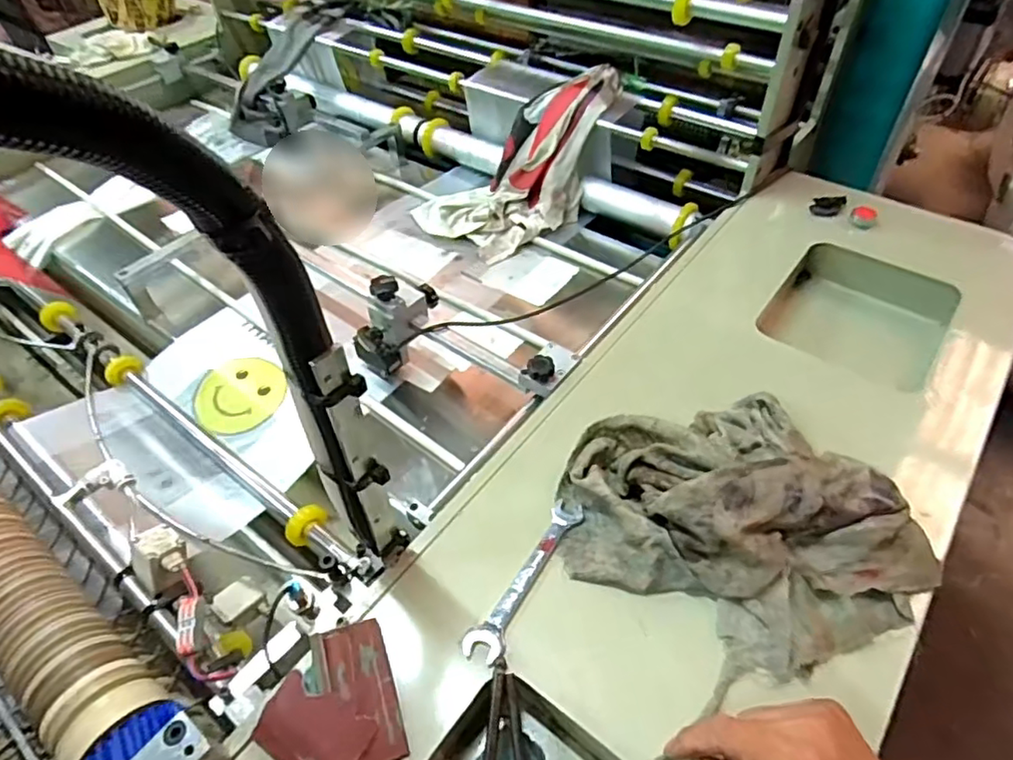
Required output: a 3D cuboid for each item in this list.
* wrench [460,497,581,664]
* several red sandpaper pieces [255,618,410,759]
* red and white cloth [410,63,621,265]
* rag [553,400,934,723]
[{"bbox_3d":[0.017,0.149,0.465,0.028,0.009,0.138,26,55,24],"label":"wrench"},{"bbox_3d":[-0.118,0.220,0.410,0.086,0.017,0.097,-18,50,-12],"label":"several red sandpaper pieces"},{"bbox_3d":[0.030,-0.327,0.911,0.322,0.167,0.171,-25,52,-18],"label":"red and white cloth"},{"bbox_3d":[0.175,0.104,0.465,0.247,0.064,0.210,-15,49,-9],"label":"rag"}]

